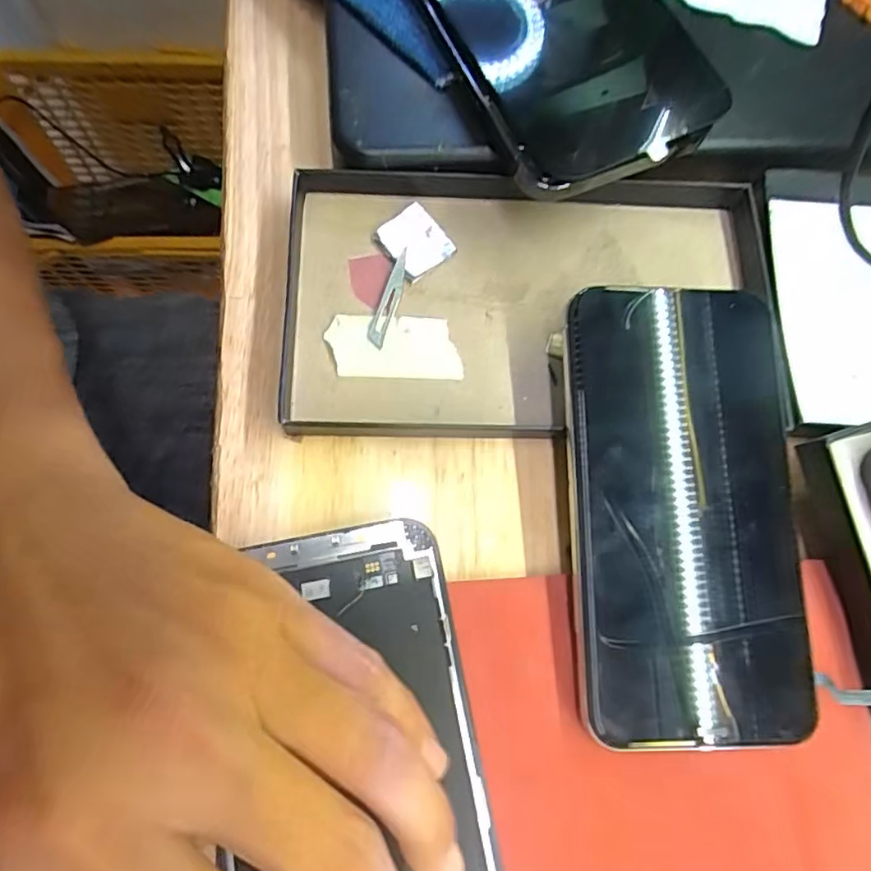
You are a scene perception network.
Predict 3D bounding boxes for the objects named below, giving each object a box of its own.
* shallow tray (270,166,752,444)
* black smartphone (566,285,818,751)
[{"bbox_3d":[0.034,-0.047,0.213,0.171,0.017,0.095,-1,73,-2],"label":"shallow tray"},{"bbox_3d":[0.077,0.021,0.181,0.068,0.013,0.135,1,80,-3],"label":"black smartphone"}]

